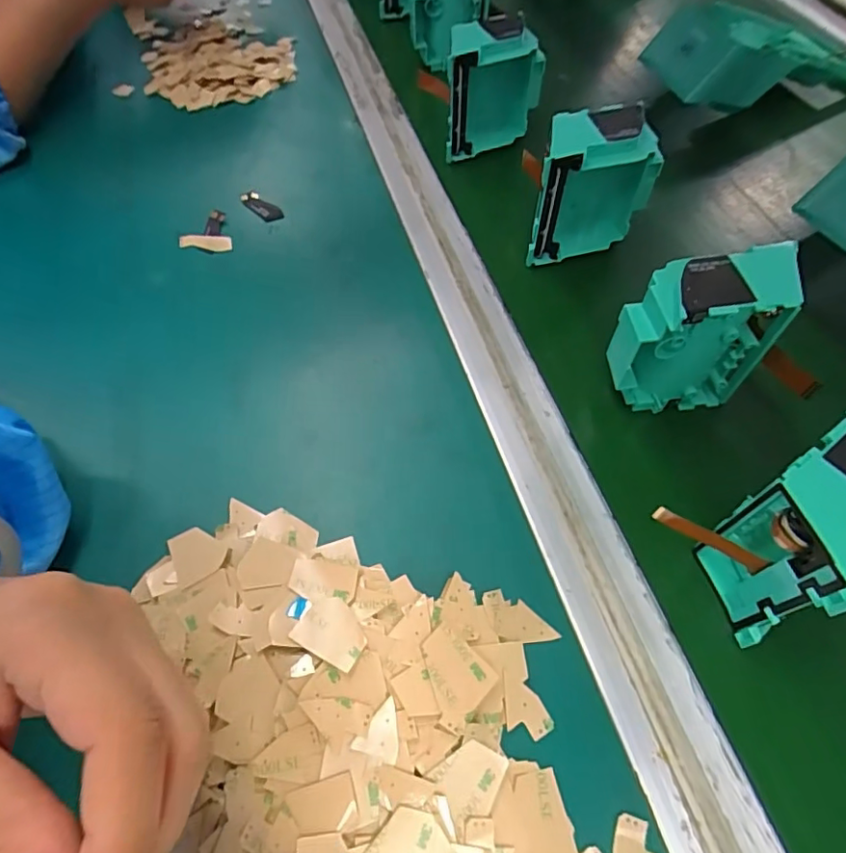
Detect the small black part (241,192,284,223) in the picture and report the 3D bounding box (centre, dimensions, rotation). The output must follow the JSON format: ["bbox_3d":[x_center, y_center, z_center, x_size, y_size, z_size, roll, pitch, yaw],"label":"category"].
[{"bbox_3d":[-0.113,-0.153,0.379,0.040,0.006,0.013,39,71,21],"label":"small black part"}]

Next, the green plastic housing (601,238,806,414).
[{"bbox_3d":[0.130,-0.047,0.263,0.075,0.081,0.048,1,62,4],"label":"green plastic housing"}]

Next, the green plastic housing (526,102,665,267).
[{"bbox_3d":[0.096,-0.142,0.325,0.075,0.077,0.037,-21,63,-7],"label":"green plastic housing"}]

